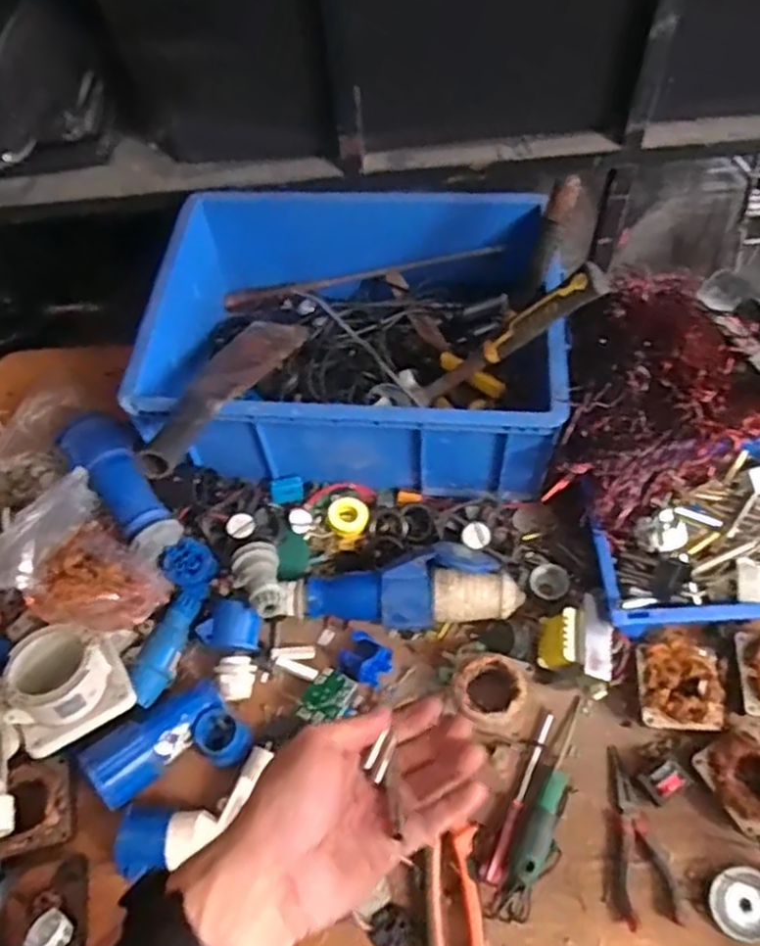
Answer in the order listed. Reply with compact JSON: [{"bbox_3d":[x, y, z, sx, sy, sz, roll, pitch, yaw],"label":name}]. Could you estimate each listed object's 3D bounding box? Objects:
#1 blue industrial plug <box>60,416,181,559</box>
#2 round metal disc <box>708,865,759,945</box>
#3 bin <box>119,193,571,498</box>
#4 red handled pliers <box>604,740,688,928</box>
[{"bbox_3d":[-0.298,0.007,0.827,0.077,0.059,0.201,-34,76,-17],"label":"blue industrial plug"},{"bbox_3d":[0.335,0.396,0.658,0.057,0.006,0.062,22,83,27],"label":"round metal disc"},{"bbox_3d":[-0.025,-0.184,0.899,0.459,0.154,0.383,2,59,4],"label":"bin"},{"bbox_3d":[0.247,0.348,0.694,0.060,0.025,0.153,-5,58,0],"label":"red handled pliers"}]

